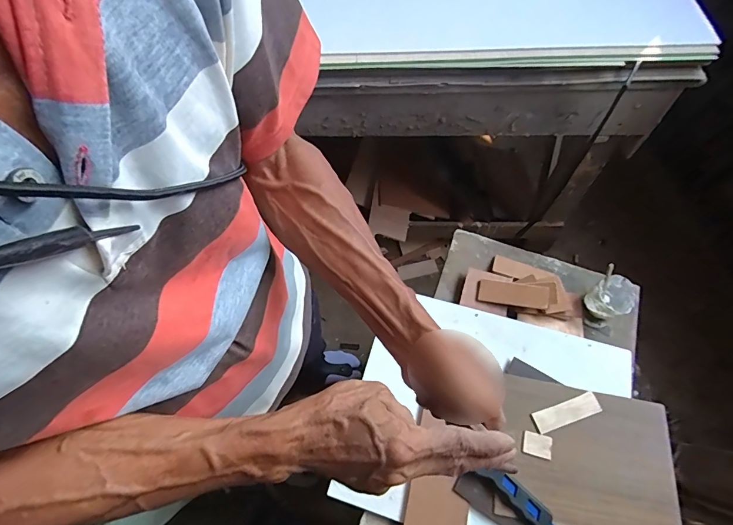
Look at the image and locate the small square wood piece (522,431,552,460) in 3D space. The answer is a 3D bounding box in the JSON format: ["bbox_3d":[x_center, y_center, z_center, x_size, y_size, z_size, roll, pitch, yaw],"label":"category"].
[{"bbox_3d":[0.247,0.264,0.569,0.042,0.009,0.030,14,64,8],"label":"small square wood piece"}]

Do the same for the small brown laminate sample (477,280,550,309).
[{"bbox_3d":[0.253,0.055,0.683,0.116,0.012,0.037,7,62,18],"label":"small brown laminate sample"}]

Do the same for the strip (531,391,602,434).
[{"bbox_3d":[0.300,0.225,0.591,0.105,0.010,0.031,-17,64,-8],"label":"strip"}]

